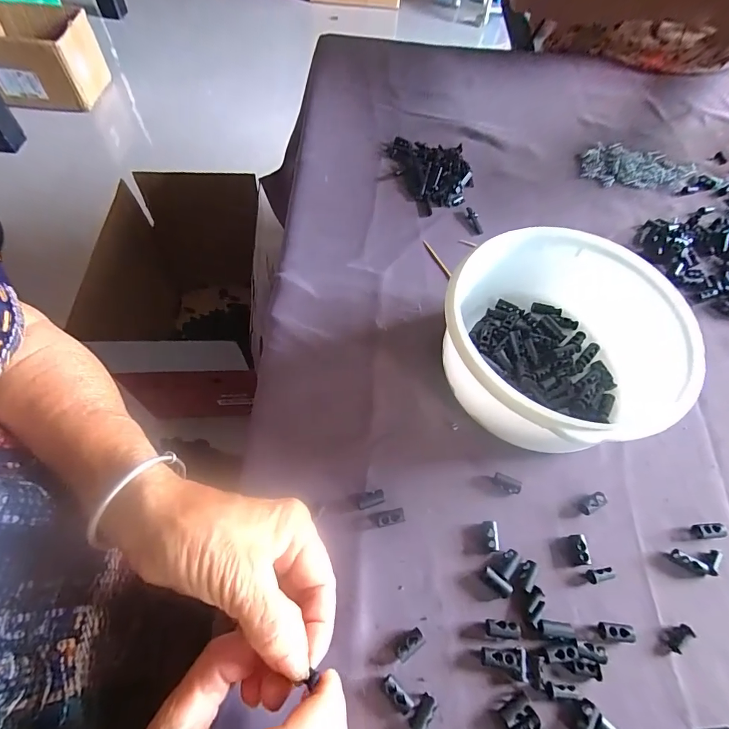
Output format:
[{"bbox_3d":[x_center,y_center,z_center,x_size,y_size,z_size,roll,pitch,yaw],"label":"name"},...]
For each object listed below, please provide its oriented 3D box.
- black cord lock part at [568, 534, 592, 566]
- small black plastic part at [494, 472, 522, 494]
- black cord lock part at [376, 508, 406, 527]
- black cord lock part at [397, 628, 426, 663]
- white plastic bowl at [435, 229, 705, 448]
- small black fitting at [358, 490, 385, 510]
[{"bbox_3d":[0.139,0.120,0.262,0.009,0.008,0.018,-2,61,-3],"label":"black cord lock part"},{"bbox_3d":[0.099,0.083,0.282,0.019,0.007,0.010,22,63,10],"label":"small black plastic part"},{"bbox_3d":[0.017,0.101,0.267,0.018,0.006,0.009,-10,62,-7],"label":"black cord lock part"},{"bbox_3d":[0.027,0.163,0.235,0.018,0.004,0.010,-33,67,-18],"label":"black cord lock part"},{"bbox_3d":[0.133,-0.013,0.295,0.149,0.074,0.161,-11,62,-7],"label":"white plastic bowl"},{"bbox_3d":[0.004,0.091,0.274,0.018,0.004,0.010,-13,62,-8],"label":"small black fitting"}]

